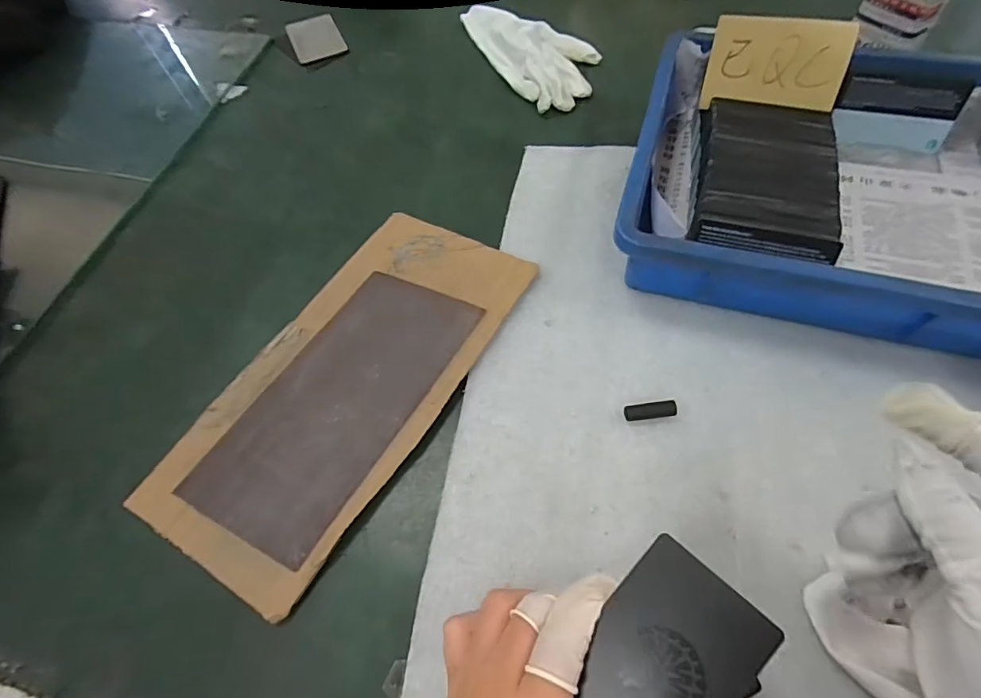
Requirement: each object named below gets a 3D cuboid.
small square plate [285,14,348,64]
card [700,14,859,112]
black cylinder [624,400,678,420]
[{"bbox_3d":[-0.203,-0.361,0.575,0.056,0.008,0.093,-22,60,-9],"label":"small square plate"},{"bbox_3d":[0.210,-0.210,0.364,0.090,0.058,0.006,10,29,14],"label":"card"},{"bbox_3d":[0.099,0.039,0.308,0.030,0.011,0.009,-4,58,2],"label":"black cylinder"}]

